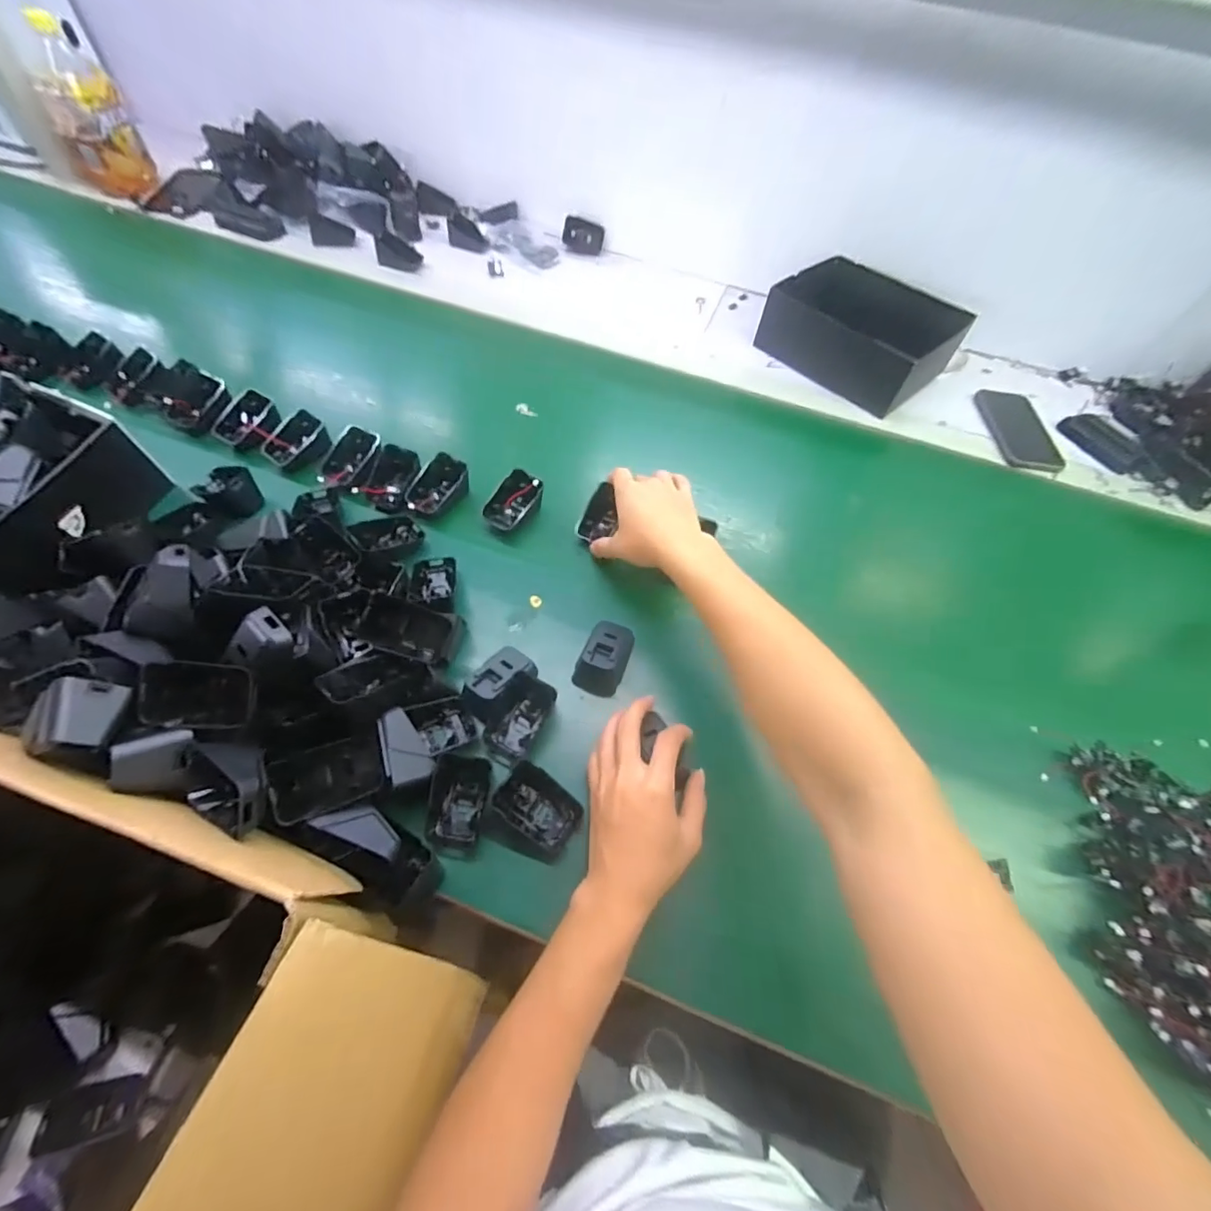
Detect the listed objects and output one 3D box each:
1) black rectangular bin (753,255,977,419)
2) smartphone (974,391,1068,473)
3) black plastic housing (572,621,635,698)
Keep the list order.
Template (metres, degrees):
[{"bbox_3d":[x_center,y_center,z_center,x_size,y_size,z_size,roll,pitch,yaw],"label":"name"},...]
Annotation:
[{"bbox_3d":[0.377,-0.400,0.766,0.187,0.088,0.240,-36,65,-25],"label":"black rectangular bin"},{"bbox_3d":[0.580,-0.245,0.726,0.081,0.013,0.171,6,55,0],"label":"smartphone"},{"bbox_3d":[0.000,0.046,0.477,0.042,0.030,0.063,18,56,8],"label":"black plastic housing"}]

